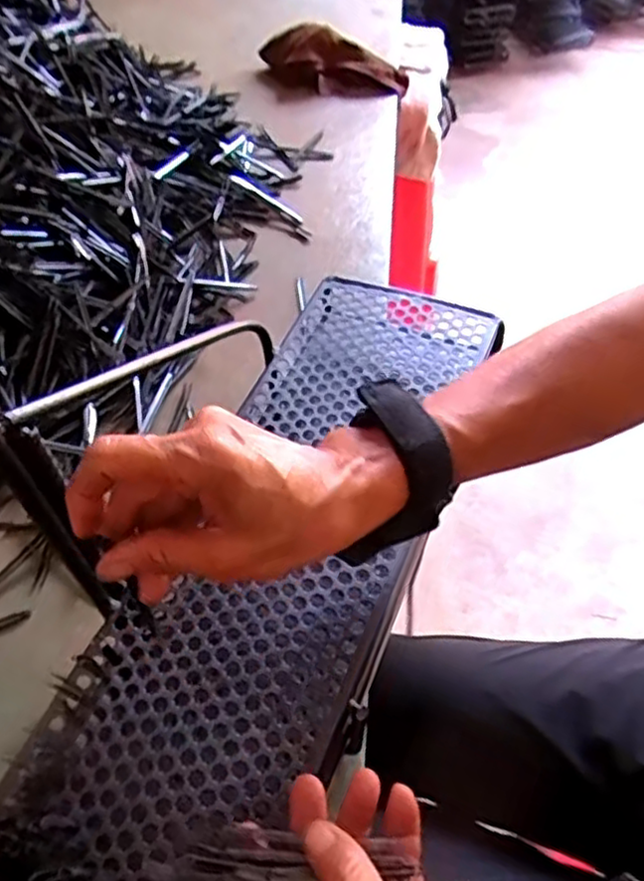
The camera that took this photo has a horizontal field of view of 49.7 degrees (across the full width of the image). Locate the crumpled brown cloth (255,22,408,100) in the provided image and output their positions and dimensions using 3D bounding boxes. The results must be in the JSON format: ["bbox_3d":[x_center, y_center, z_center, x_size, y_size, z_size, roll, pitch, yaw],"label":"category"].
[{"bbox_3d":[0.012,-0.477,0.872,0.188,0.060,0.061,20,56,14],"label":"crumpled brown cloth"}]

